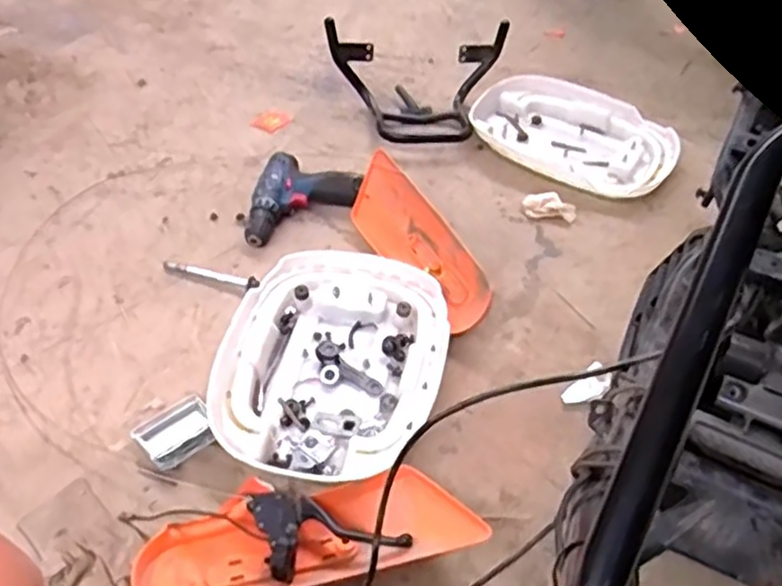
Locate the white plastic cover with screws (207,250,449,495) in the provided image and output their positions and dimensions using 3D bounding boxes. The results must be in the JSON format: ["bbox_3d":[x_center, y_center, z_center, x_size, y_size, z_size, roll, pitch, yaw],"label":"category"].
[{"bbox_3d":[-0.075,0.085,0.932,0.276,0.044,0.374,12,45,7],"label":"white plastic cover with screws"}]

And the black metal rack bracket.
[{"bbox_3d":[0.050,-0.414,1.380,0.355,0.152,0.258,2,44,-3],"label":"black metal rack bracket"}]

